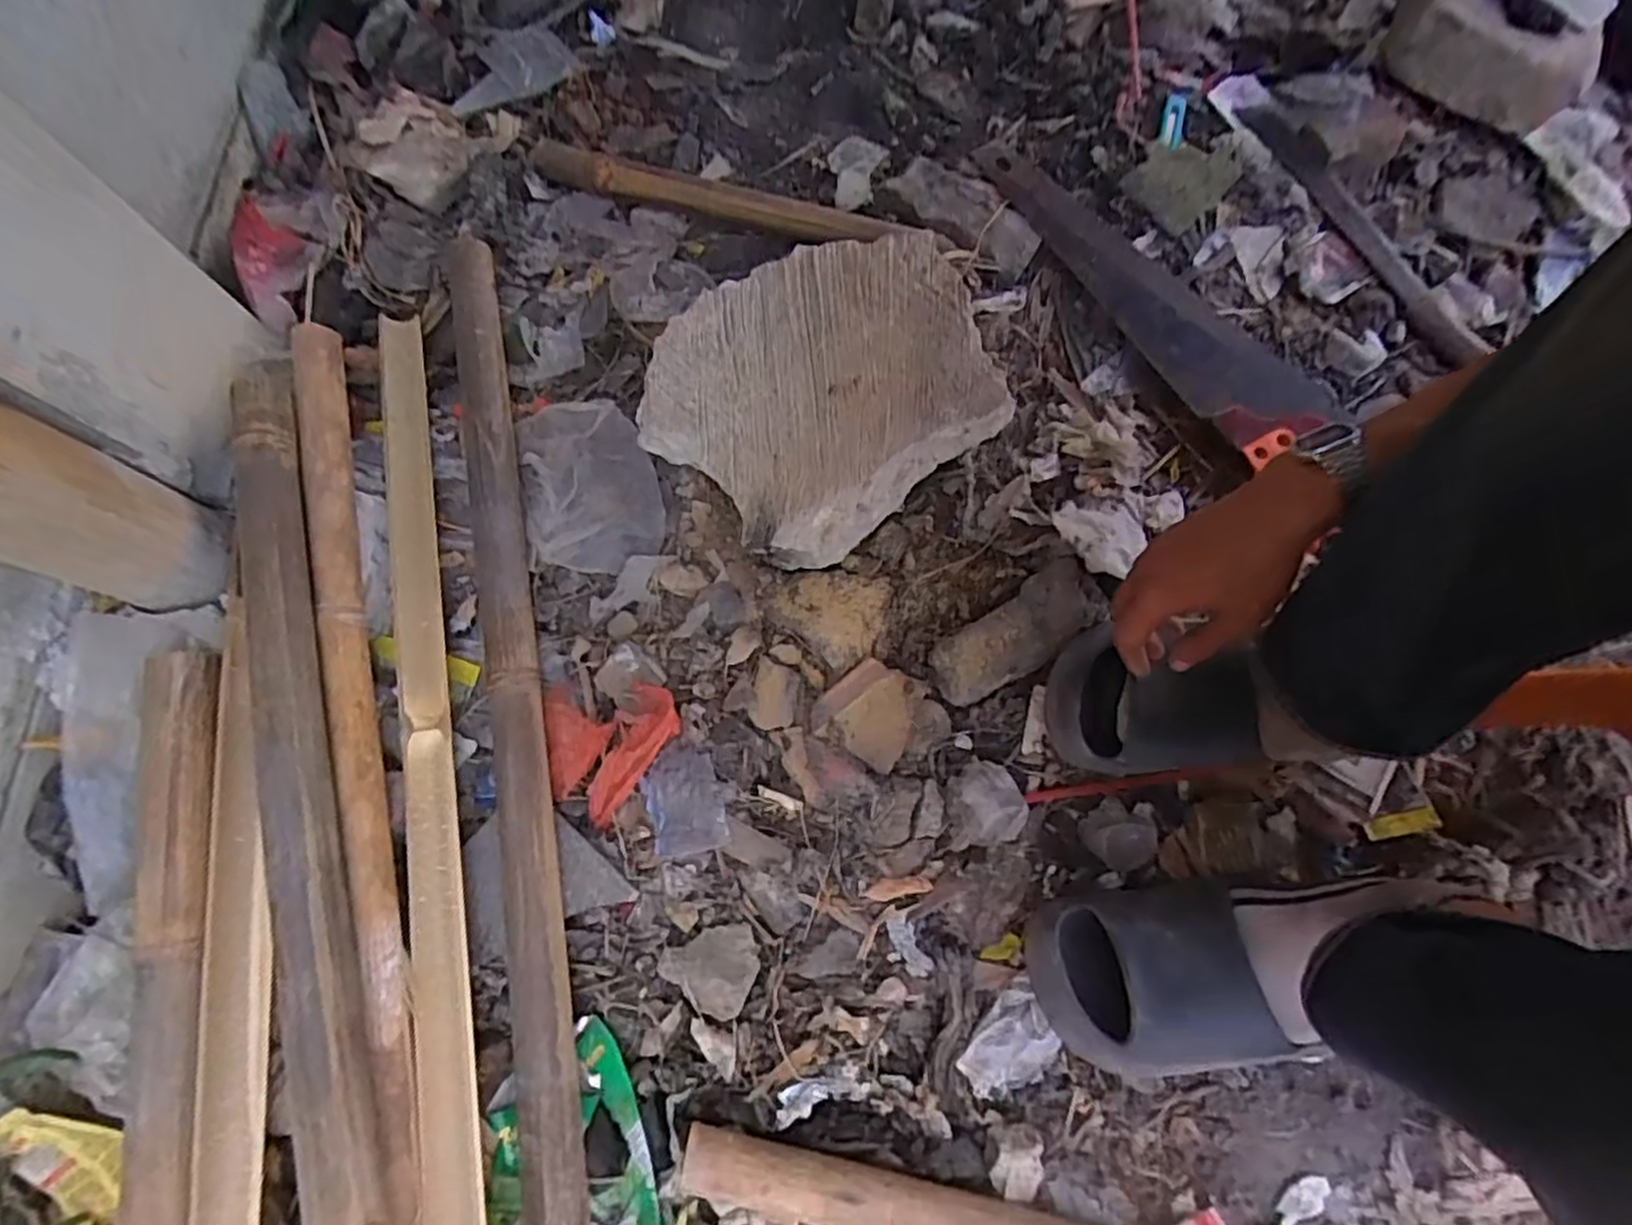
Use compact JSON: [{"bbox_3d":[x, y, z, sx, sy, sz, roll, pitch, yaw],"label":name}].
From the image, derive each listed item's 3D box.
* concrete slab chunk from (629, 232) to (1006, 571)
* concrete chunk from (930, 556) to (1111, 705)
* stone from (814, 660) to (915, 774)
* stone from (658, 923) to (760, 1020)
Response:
[{"bbox_3d":[0.014,-0.197,0.668,0.300,0.080,0.235,-37,78,-11],"label":"concrete slab chunk"},{"bbox_3d":[0.165,0.018,0.623,0.148,0.025,0.062,-34,77,4],"label":"concrete chunk"},{"bbox_3d":[0.044,0.081,0.626,0.076,0.022,0.075,29,75,7],"label":"stone"},{"bbox_3d":[-0.078,0.282,0.589,0.075,0.018,0.063,-23,75,-7],"label":"stone"}]

